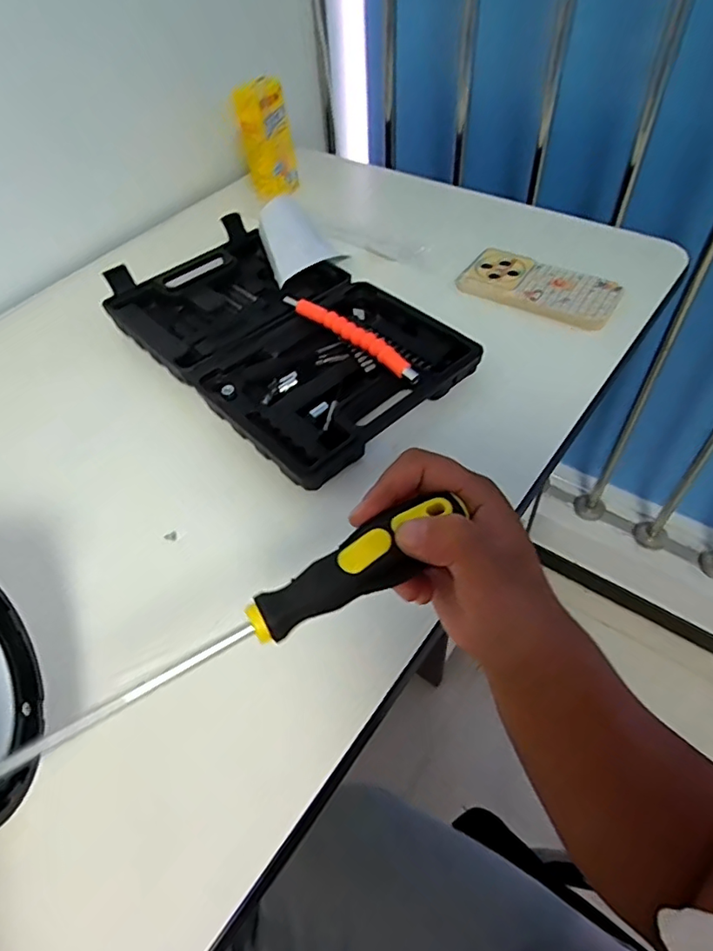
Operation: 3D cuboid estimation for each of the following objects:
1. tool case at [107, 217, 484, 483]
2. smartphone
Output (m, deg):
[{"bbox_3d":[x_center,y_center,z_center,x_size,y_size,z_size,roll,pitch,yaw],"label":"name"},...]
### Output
[{"bbox_3d":[-0.077,-0.138,0.550,0.211,0.045,0.348,-37,57,-23],"label":"tool case"},{"bbox_3d":[0.187,-0.195,0.577,0.154,0.018,0.070,26,57,23],"label":"smartphone"}]

